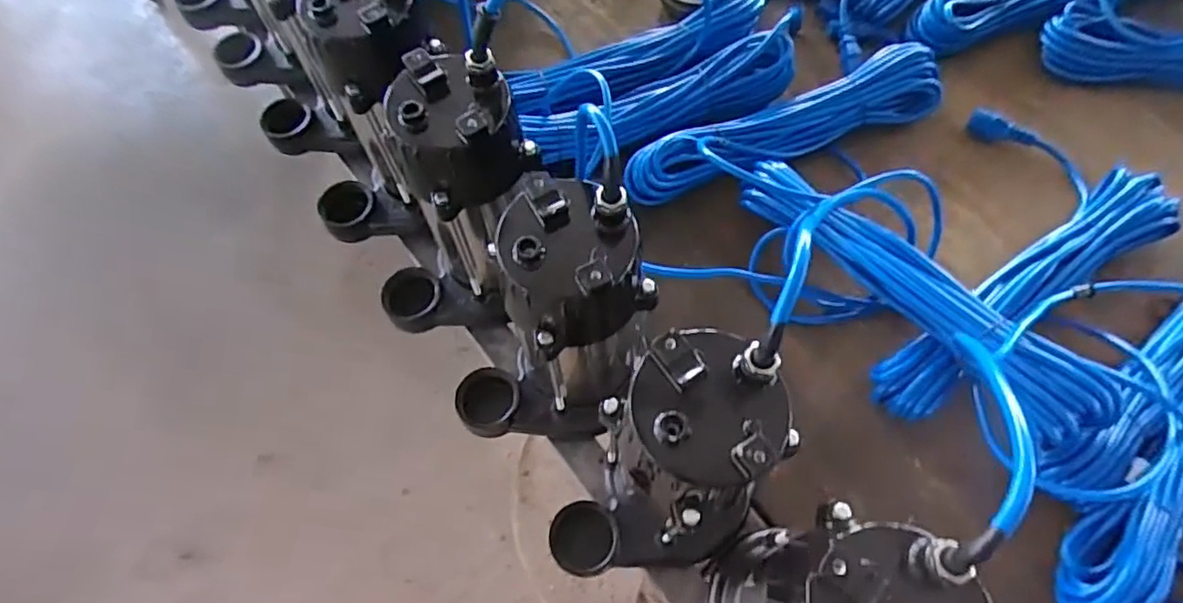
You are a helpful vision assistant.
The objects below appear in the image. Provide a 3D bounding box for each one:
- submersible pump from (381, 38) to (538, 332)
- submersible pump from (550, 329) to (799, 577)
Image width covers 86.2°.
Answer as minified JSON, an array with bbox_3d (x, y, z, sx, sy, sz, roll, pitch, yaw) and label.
[{"bbox_3d":[-0.119,-0.066,0.503,0.153,0.222,0.092,-40,70,-15],"label":"submersible pump"},{"bbox_3d":[0.040,0.119,0.406,0.150,0.218,0.101,-29,67,-10],"label":"submersible pump"}]

